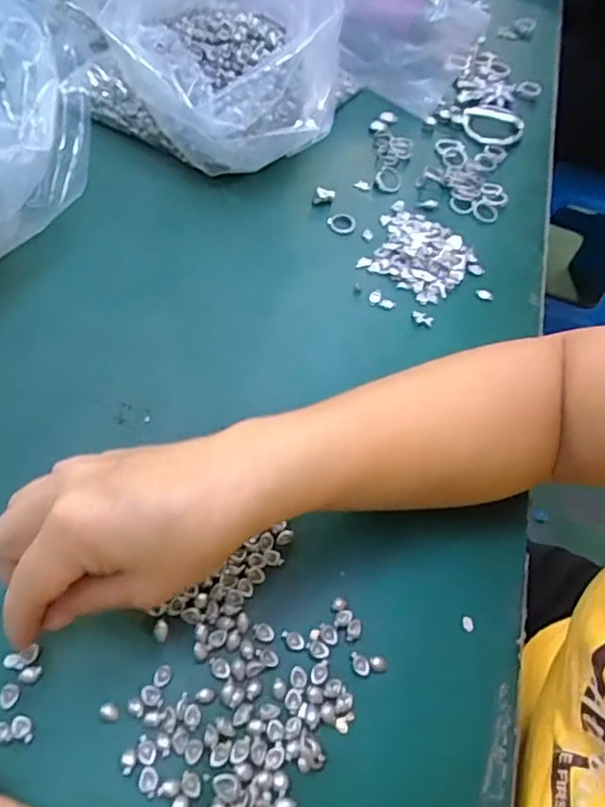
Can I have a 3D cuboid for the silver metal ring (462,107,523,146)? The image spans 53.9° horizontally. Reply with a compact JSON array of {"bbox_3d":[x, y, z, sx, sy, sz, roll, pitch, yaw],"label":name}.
[{"bbox_3d":[0.185,-0.272,0.583,0.060,0.011,0.061,4,56,-6],"label":"silver metal ring"}]

